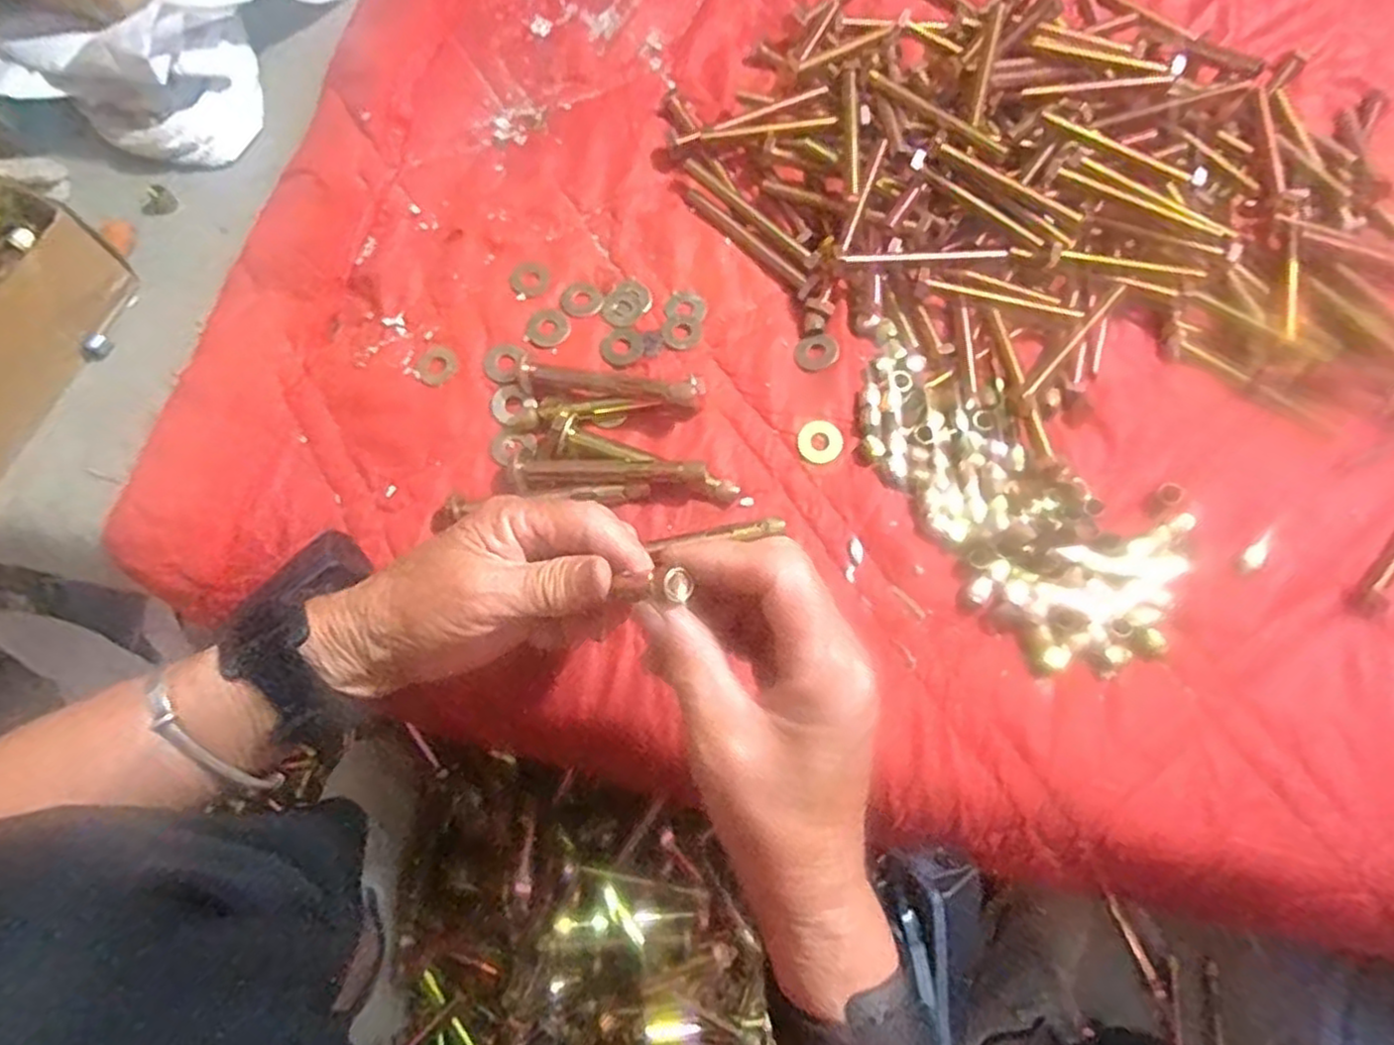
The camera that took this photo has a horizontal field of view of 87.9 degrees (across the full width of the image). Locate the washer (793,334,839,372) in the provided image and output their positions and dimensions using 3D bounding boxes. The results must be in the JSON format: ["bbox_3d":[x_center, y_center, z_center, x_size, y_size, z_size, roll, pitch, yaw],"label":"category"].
[{"bbox_3d":[0.070,-0.099,0.419,0.026,0.004,0.022,-28,73,-11],"label":"washer"}]

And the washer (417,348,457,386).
[{"bbox_3d":[-0.149,-0.089,0.415,0.023,0.004,0.023,1,70,-1],"label":"washer"}]

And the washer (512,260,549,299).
[{"bbox_3d":[-0.099,-0.145,0.430,0.021,0.004,0.026,-8,71,-5],"label":"washer"}]

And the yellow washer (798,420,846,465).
[{"bbox_3d":[0.070,-0.046,0.408,0.025,0.004,0.026,1,70,-1],"label":"yellow washer"}]

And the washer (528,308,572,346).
[{"bbox_3d":[-0.087,-0.115,0.423,0.023,0.004,0.025,43,74,13],"label":"washer"}]

